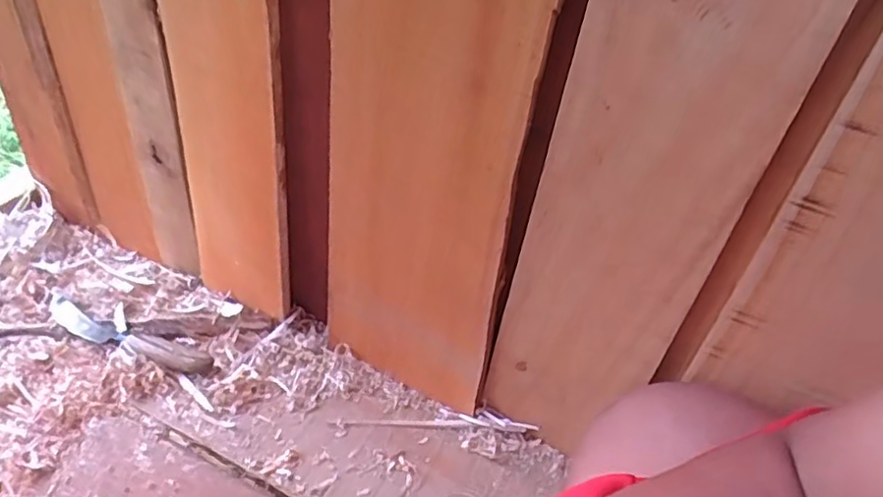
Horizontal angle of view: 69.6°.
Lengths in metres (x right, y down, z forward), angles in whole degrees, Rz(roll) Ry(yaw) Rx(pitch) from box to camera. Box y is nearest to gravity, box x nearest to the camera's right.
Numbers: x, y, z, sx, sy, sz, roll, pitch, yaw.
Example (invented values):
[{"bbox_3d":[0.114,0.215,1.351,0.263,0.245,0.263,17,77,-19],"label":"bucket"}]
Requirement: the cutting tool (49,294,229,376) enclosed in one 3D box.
[{"bbox_3d":[-0.319,0.084,0.648,0.186,0.021,0.071,8,41,1],"label":"cutting tool"}]

